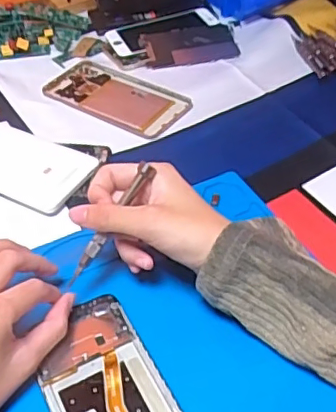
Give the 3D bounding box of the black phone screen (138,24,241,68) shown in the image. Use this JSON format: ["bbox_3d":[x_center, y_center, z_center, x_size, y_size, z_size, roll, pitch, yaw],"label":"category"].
[{"bbox_3d":[0.025,-0.189,0.659,0.108,0.009,0.066,-12,46,-8],"label":"black phone screen"}]

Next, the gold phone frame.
[{"bbox_3d":[-0.057,-0.117,0.599,0.155,0.004,0.074,26,52,26],"label":"gold phone frame"}]

